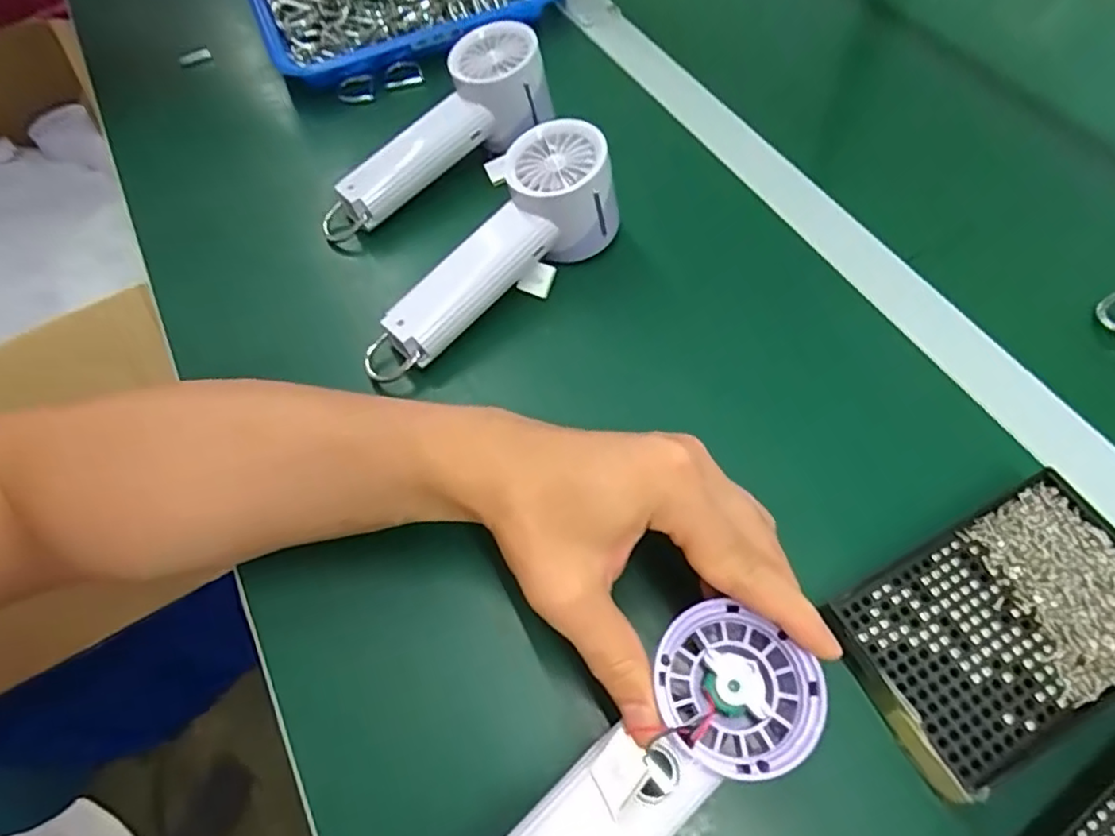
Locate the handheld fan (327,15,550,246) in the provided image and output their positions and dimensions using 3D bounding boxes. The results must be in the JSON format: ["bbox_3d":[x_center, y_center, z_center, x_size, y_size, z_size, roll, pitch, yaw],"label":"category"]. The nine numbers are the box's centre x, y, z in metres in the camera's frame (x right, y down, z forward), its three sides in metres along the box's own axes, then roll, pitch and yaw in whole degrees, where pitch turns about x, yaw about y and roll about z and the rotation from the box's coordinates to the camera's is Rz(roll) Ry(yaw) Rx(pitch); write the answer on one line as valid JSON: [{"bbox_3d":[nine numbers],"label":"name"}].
[{"bbox_3d":[-0.089,-0.195,0.445,0.192,0.057,0.061,-40,65,-1],"label":"handheld fan"}]

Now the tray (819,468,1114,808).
[{"bbox_3d":[0.200,0.090,0.278,0.140,0.014,0.084,-26,63,-10],"label":"tray"}]

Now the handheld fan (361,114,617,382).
[{"bbox_3d":[-0.042,-0.096,0.388,0.195,0.054,0.065,-45,67,-5],"label":"handheld fan"}]

